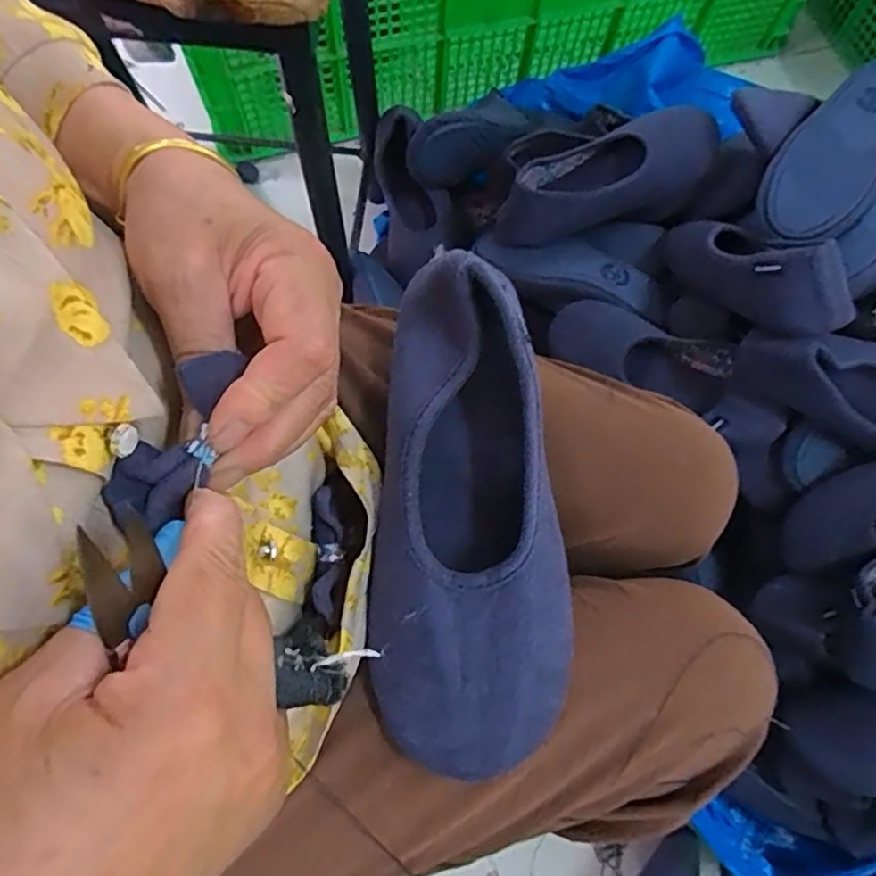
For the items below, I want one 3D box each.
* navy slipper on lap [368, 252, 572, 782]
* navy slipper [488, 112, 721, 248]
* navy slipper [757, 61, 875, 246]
[{"bbox_3d":[0.016,0.026,0.300,0.089,0.058,0.239,1,72,-1],"label":"navy slipper on lap"},{"bbox_3d":[0.186,-0.295,0.716,0.242,0.093,0.093,-17,73,-7],"label":"navy slipper"},{"bbox_3d":[0.426,-0.303,0.652,0.103,0.062,0.234,40,75,11],"label":"navy slipper"}]

